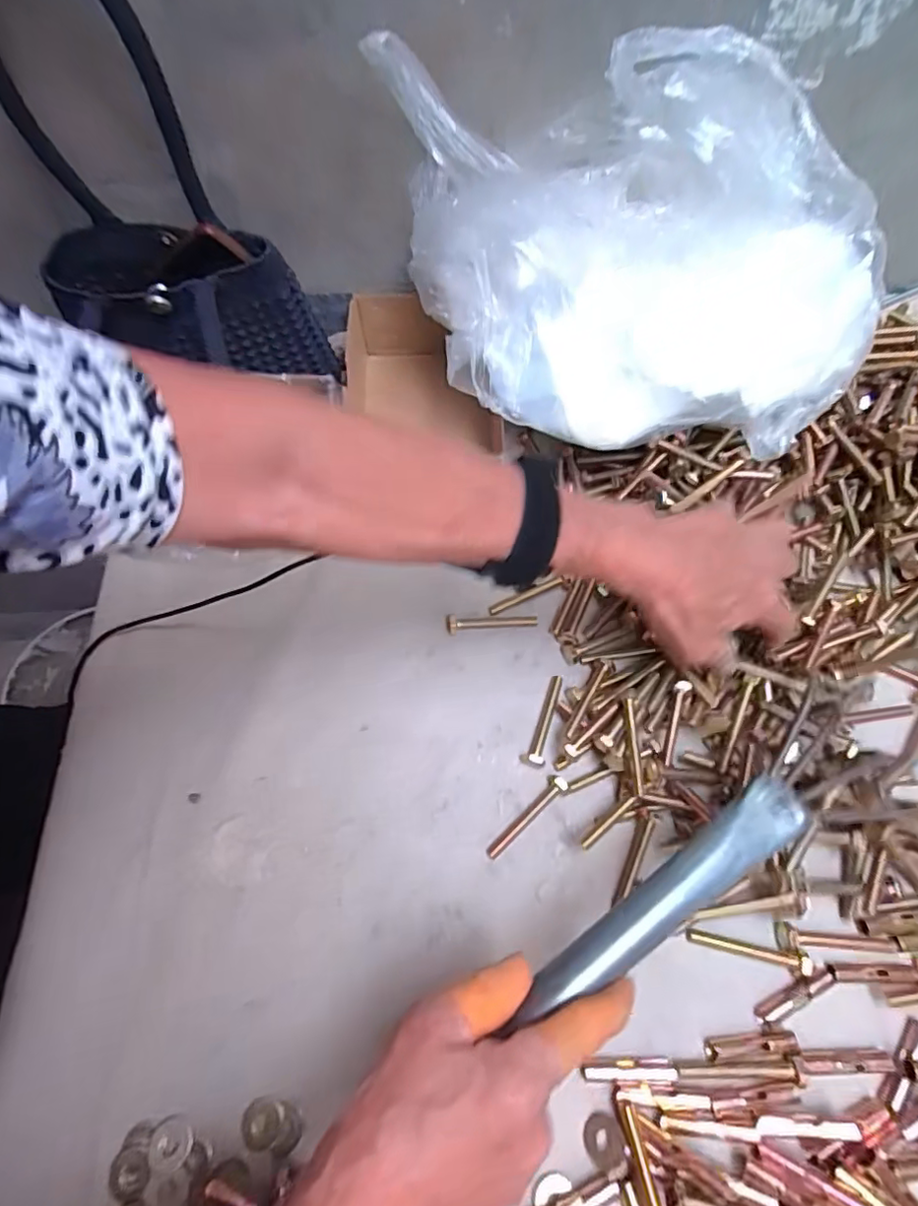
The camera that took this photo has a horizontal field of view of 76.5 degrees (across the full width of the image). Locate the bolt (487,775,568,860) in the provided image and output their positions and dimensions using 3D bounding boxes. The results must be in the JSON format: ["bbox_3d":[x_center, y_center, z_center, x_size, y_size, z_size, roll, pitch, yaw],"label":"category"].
[{"bbox_3d":[0.043,0.136,0.373,0.065,0.013,0.011,-38,73,-16],"label":"bolt"}]

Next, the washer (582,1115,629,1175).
[{"bbox_3d":[0.076,0.282,0.304,0.021,0.004,0.023,-8,53,10],"label":"washer"}]

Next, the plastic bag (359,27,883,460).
[{"bbox_3d":[0.119,-0.231,0.391,0.310,0.170,0.177,2,67,0],"label":"plastic bag"}]

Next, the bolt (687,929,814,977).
[{"bbox_3d":[0.168,0.201,0.337,0.068,0.011,0.011,12,67,4],"label":"bolt"}]

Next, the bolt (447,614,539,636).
[{"bbox_3d":[0.025,0.014,0.433,0.067,0.010,0.012,-5,67,-3],"label":"bolt"}]

